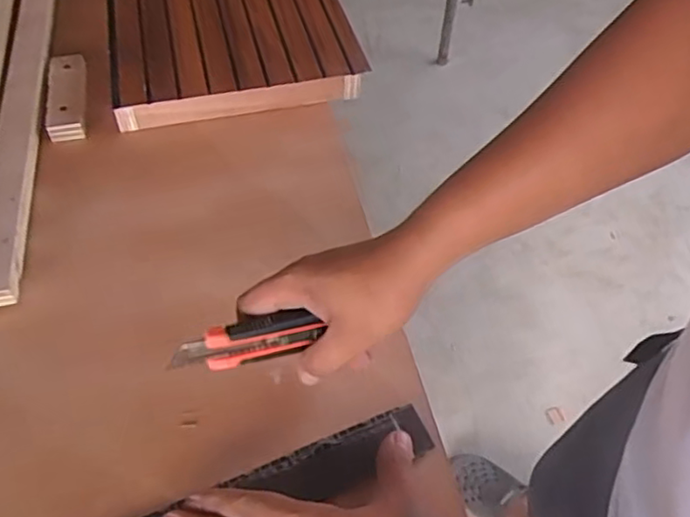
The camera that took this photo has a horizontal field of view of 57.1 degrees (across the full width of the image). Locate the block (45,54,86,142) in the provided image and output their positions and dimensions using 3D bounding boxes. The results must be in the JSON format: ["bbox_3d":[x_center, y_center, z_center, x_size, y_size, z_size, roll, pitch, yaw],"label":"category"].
[{"bbox_3d":[-0.297,-0.172,0.679,0.039,0.027,0.124,-10,51,-9],"label":"block"}]

